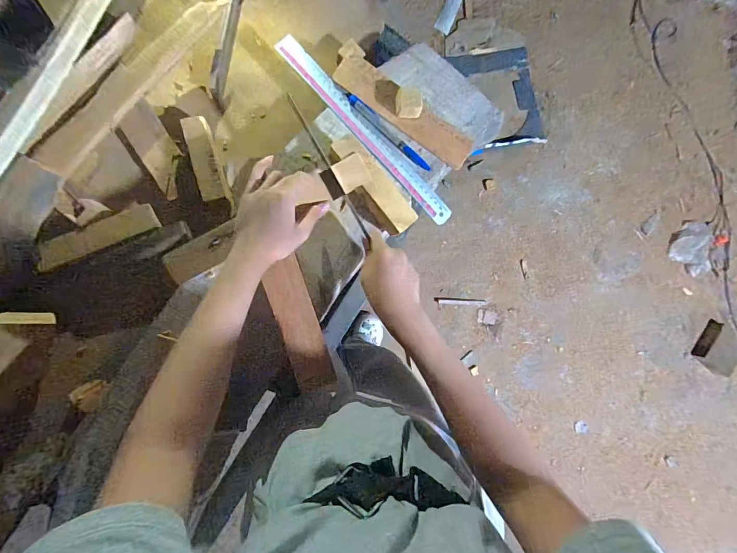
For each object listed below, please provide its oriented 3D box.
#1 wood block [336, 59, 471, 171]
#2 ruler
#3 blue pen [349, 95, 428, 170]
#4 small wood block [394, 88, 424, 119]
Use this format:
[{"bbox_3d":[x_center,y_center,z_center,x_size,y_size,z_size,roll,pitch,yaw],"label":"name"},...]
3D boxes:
[{"bbox_3d":[0.053,-0.230,0.512,0.213,0.015,0.048,33,85,-11],"label":"wood block"},{"bbox_3d":[-0.002,-0.197,0.508,0.320,0.009,0.034,45,89,-5],"label":"ruler"},{"bbox_3d":[0.029,-0.197,0.507,0.145,0.007,0.015,43,83,-10],"label":"blue pen"},{"bbox_3d":[0.054,-0.230,0.492,0.030,0.032,0.034,-3,92,-12],"label":"small wood block"}]

